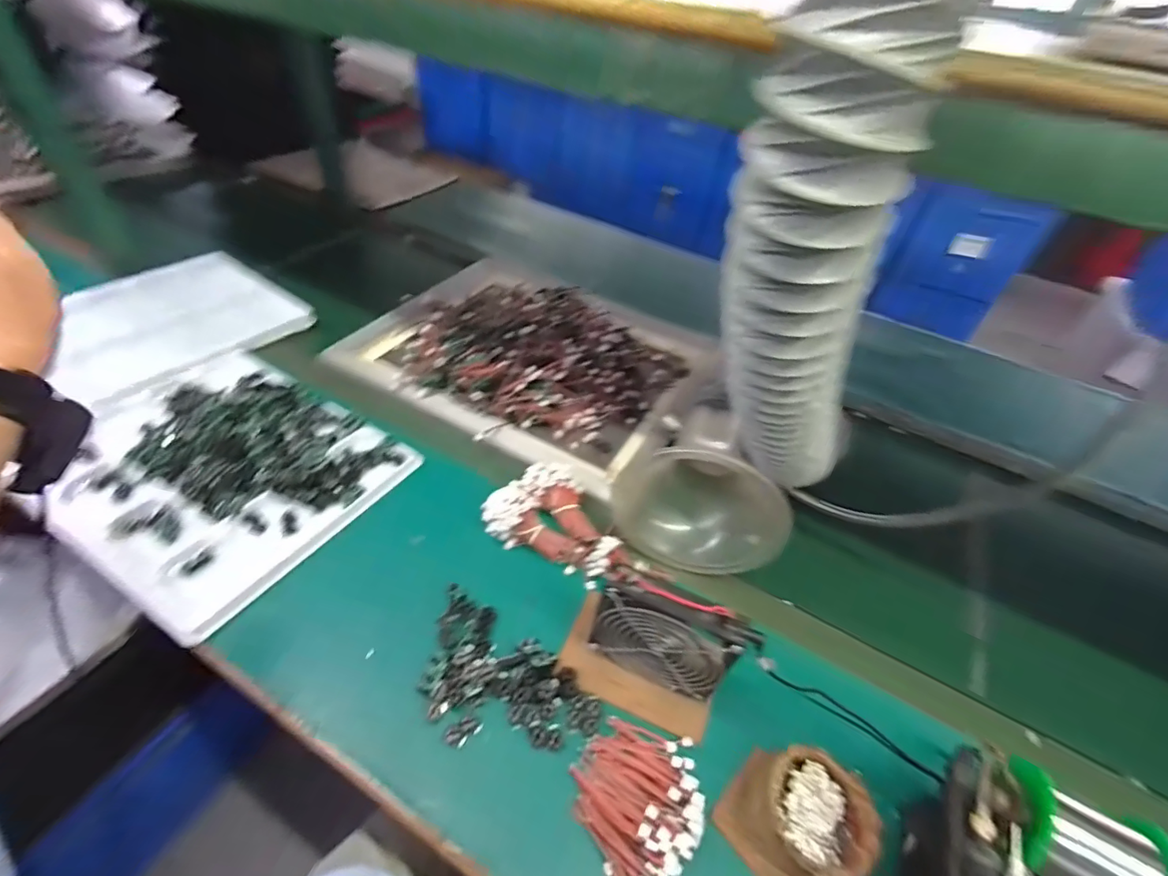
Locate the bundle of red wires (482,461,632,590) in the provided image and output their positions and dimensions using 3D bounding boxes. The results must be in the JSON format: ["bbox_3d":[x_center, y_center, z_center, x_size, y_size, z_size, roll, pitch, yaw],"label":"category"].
[{"bbox_3d":[-0.019,0.089,0.569,0.157,0.055,0.107,20,46,12],"label":"bundle of red wires"}]

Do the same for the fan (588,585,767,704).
[{"bbox_3d":[0.071,0.173,0.435,0.121,0.117,0.028,21,46,13],"label":"fan"}]

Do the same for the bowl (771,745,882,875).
[{"bbox_3d":[0.185,0.295,0.394,0.076,0.038,0.081,4,45,-4],"label":"bowl"}]

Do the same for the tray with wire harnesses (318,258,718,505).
[{"bbox_3d":[-0.089,-0.147,0.784,0.491,0.061,0.395,26,48,18],"label":"tray with wire harnesses"}]

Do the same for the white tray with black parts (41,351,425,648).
[{"bbox_3d":[-0.430,0.021,0.587,0.357,0.033,0.293,27,48,18],"label":"white tray with black parts"}]

